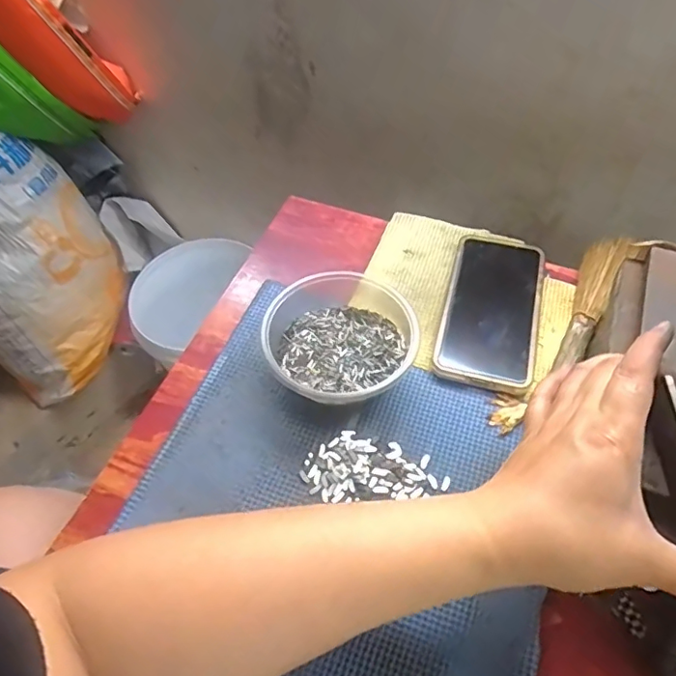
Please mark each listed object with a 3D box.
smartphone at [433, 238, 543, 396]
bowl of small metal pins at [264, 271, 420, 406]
[{"bbox_3d":[0.130,-0.029,0.457,0.072,0.011,0.160,15,56,11],"label":"smartphone"},{"bbox_3d":[-0.001,0.001,0.416,0.109,0.043,0.119,0,54,0],"label":"bowl of small metal pins"}]

